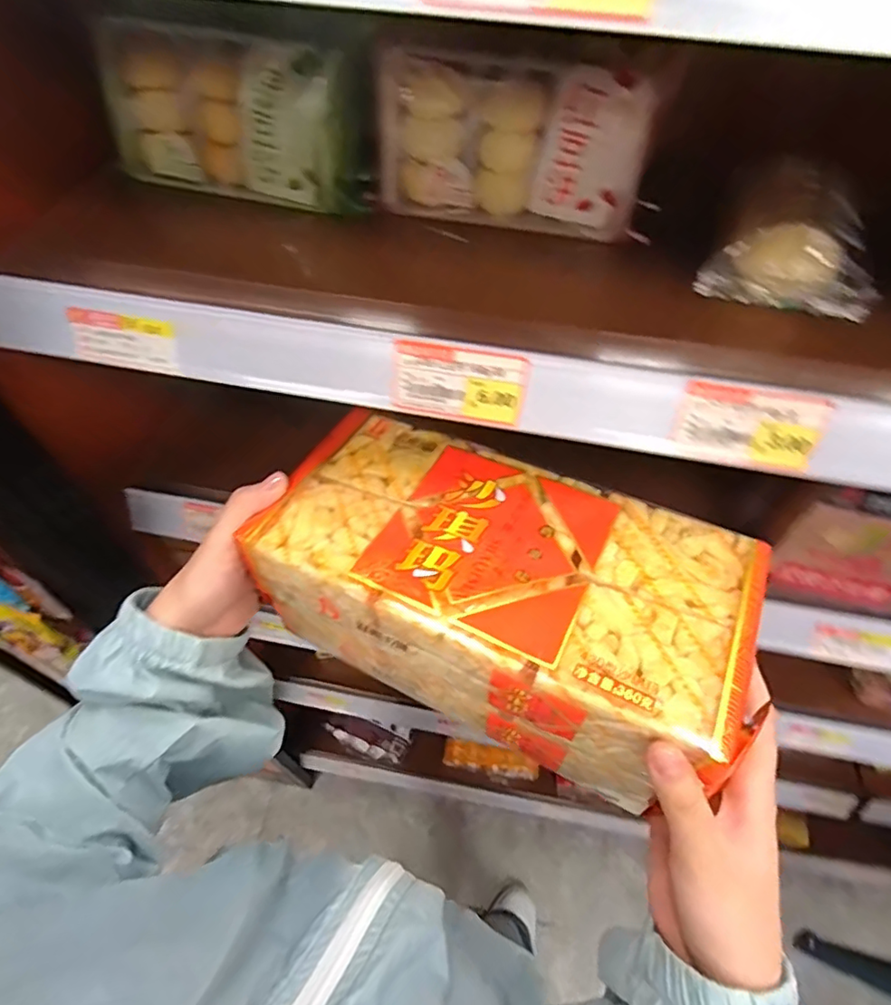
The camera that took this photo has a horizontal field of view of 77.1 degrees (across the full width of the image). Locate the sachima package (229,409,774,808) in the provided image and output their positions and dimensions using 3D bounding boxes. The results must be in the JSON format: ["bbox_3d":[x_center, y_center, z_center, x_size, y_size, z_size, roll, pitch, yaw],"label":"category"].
[{"bbox_3d":[0.024,0.045,0.308,0.240,0.096,0.132,23,58,14],"label":"sachima package"}]

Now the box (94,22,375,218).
[{"bbox_3d":[-0.132,-0.235,0.348,0.171,0.080,0.052,7,55,3],"label":"box"}]

